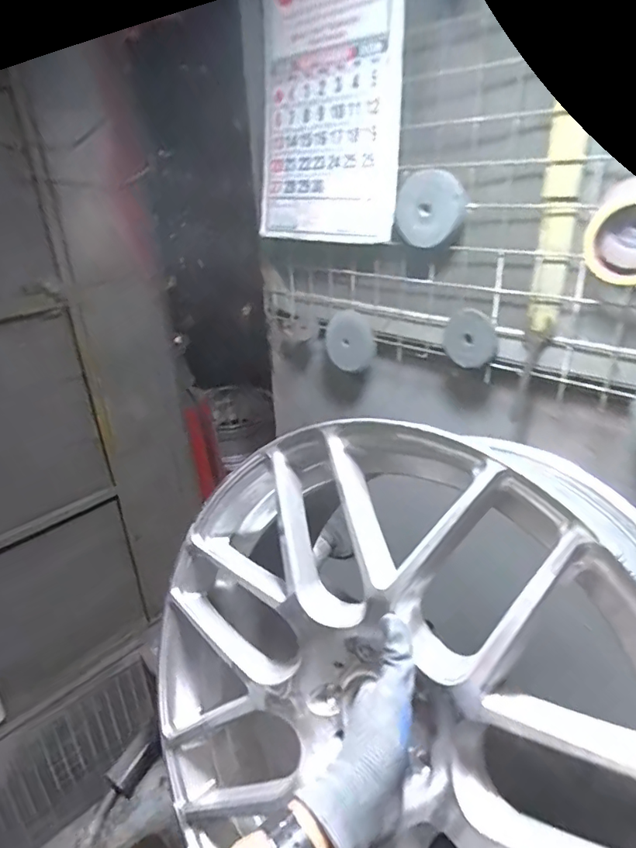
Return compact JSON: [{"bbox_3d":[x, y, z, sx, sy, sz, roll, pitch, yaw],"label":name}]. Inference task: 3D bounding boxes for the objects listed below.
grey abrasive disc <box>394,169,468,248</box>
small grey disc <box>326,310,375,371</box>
[{"bbox_3d":[0.155,-0.310,0.736,0.015,0.108,0.105,-21,67,-41],"label":"grey abrasive disc"},{"bbox_3d":[0.056,-0.153,0.938,0.101,0.102,0.017,43,33,22],"label":"small grey disc"}]

